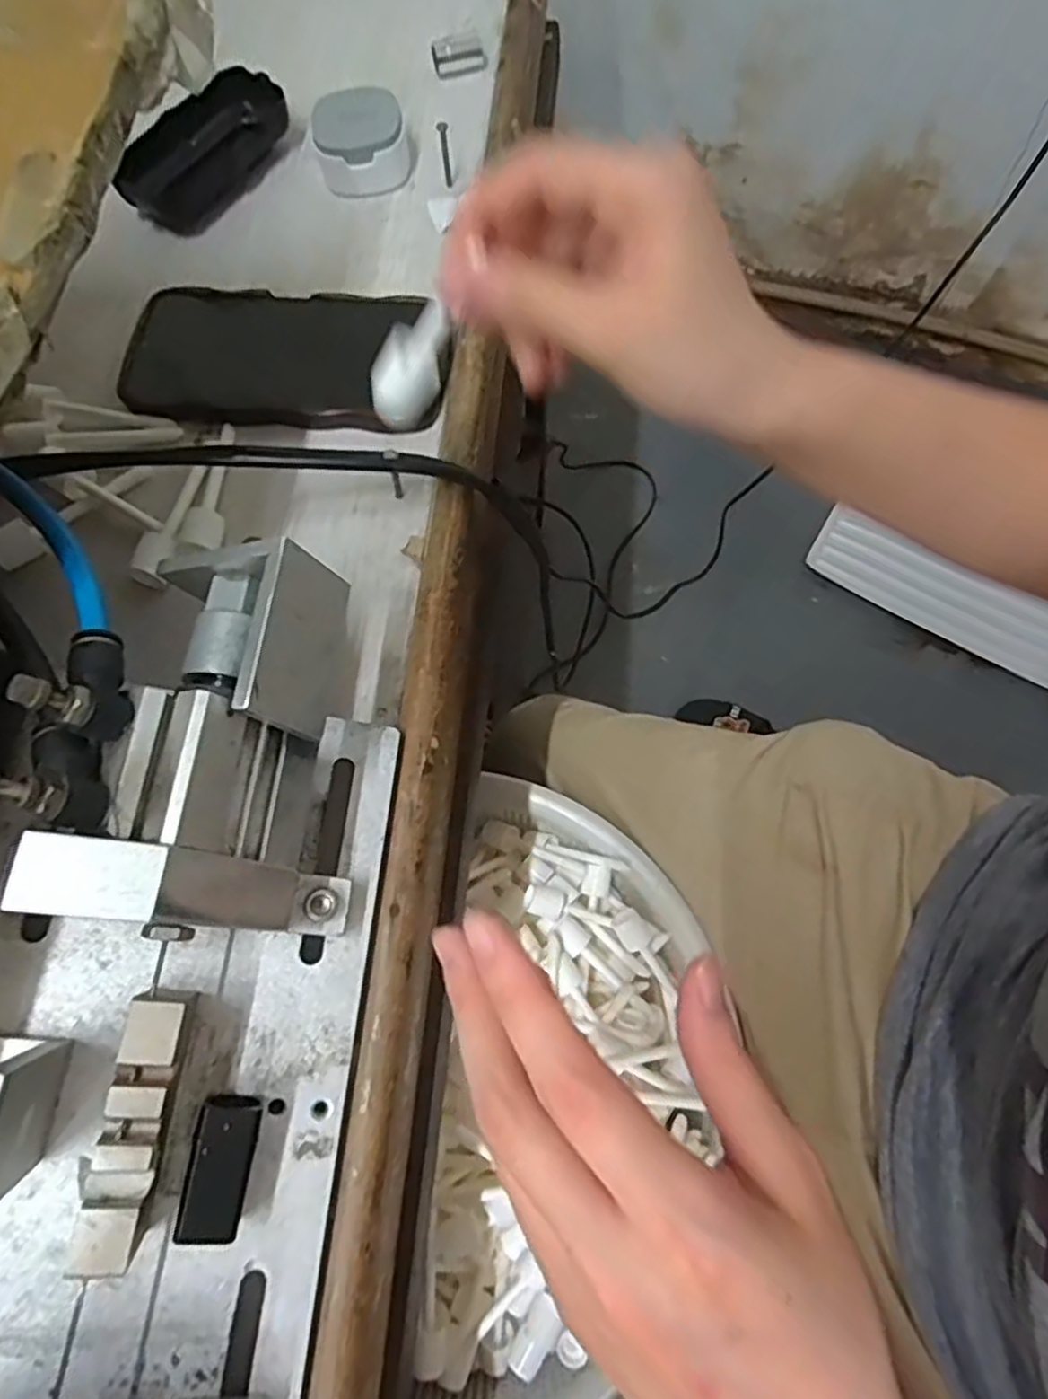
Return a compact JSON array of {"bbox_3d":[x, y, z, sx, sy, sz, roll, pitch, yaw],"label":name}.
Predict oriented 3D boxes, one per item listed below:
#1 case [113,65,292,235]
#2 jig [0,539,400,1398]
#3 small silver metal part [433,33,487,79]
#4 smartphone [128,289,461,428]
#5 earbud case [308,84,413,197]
[{"bbox_3d":[-0.192,-0.329,0.422,0.056,0.024,0.108,29,74,11],"label":"case"},{"bbox_3d":[-0.132,0.133,0.210,0.135,0.101,0.380,4,71,3],"label":"jig"},{"bbox_3d":[-0.041,-0.411,0.452,0.035,0.015,0.014,-8,71,-1],"label":"small silver metal part"},{"bbox_3d":[-0.125,-0.183,0.374,0.169,0.009,0.081,3,71,3],"label":"smartphone"},{"bbox_3d":[-0.096,-0.331,0.420,0.052,0.027,0.059,-7,71,0],"label":"earbud case"}]

